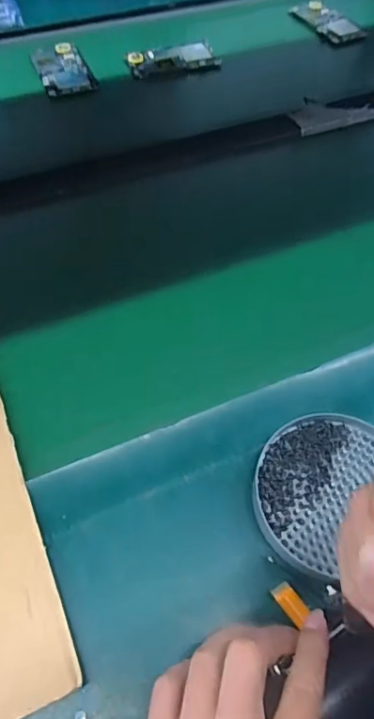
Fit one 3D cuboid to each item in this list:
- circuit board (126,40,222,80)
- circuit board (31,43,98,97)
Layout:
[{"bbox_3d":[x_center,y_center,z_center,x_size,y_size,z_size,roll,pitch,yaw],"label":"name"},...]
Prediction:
[{"bbox_3d":[-0.018,-0.415,0.724,0.126,0.010,0.061,-10,56,-11],"label":"circuit board"},{"bbox_3d":[-0.166,-0.388,0.700,0.065,0.007,0.112,-17,57,-14],"label":"circuit board"}]

